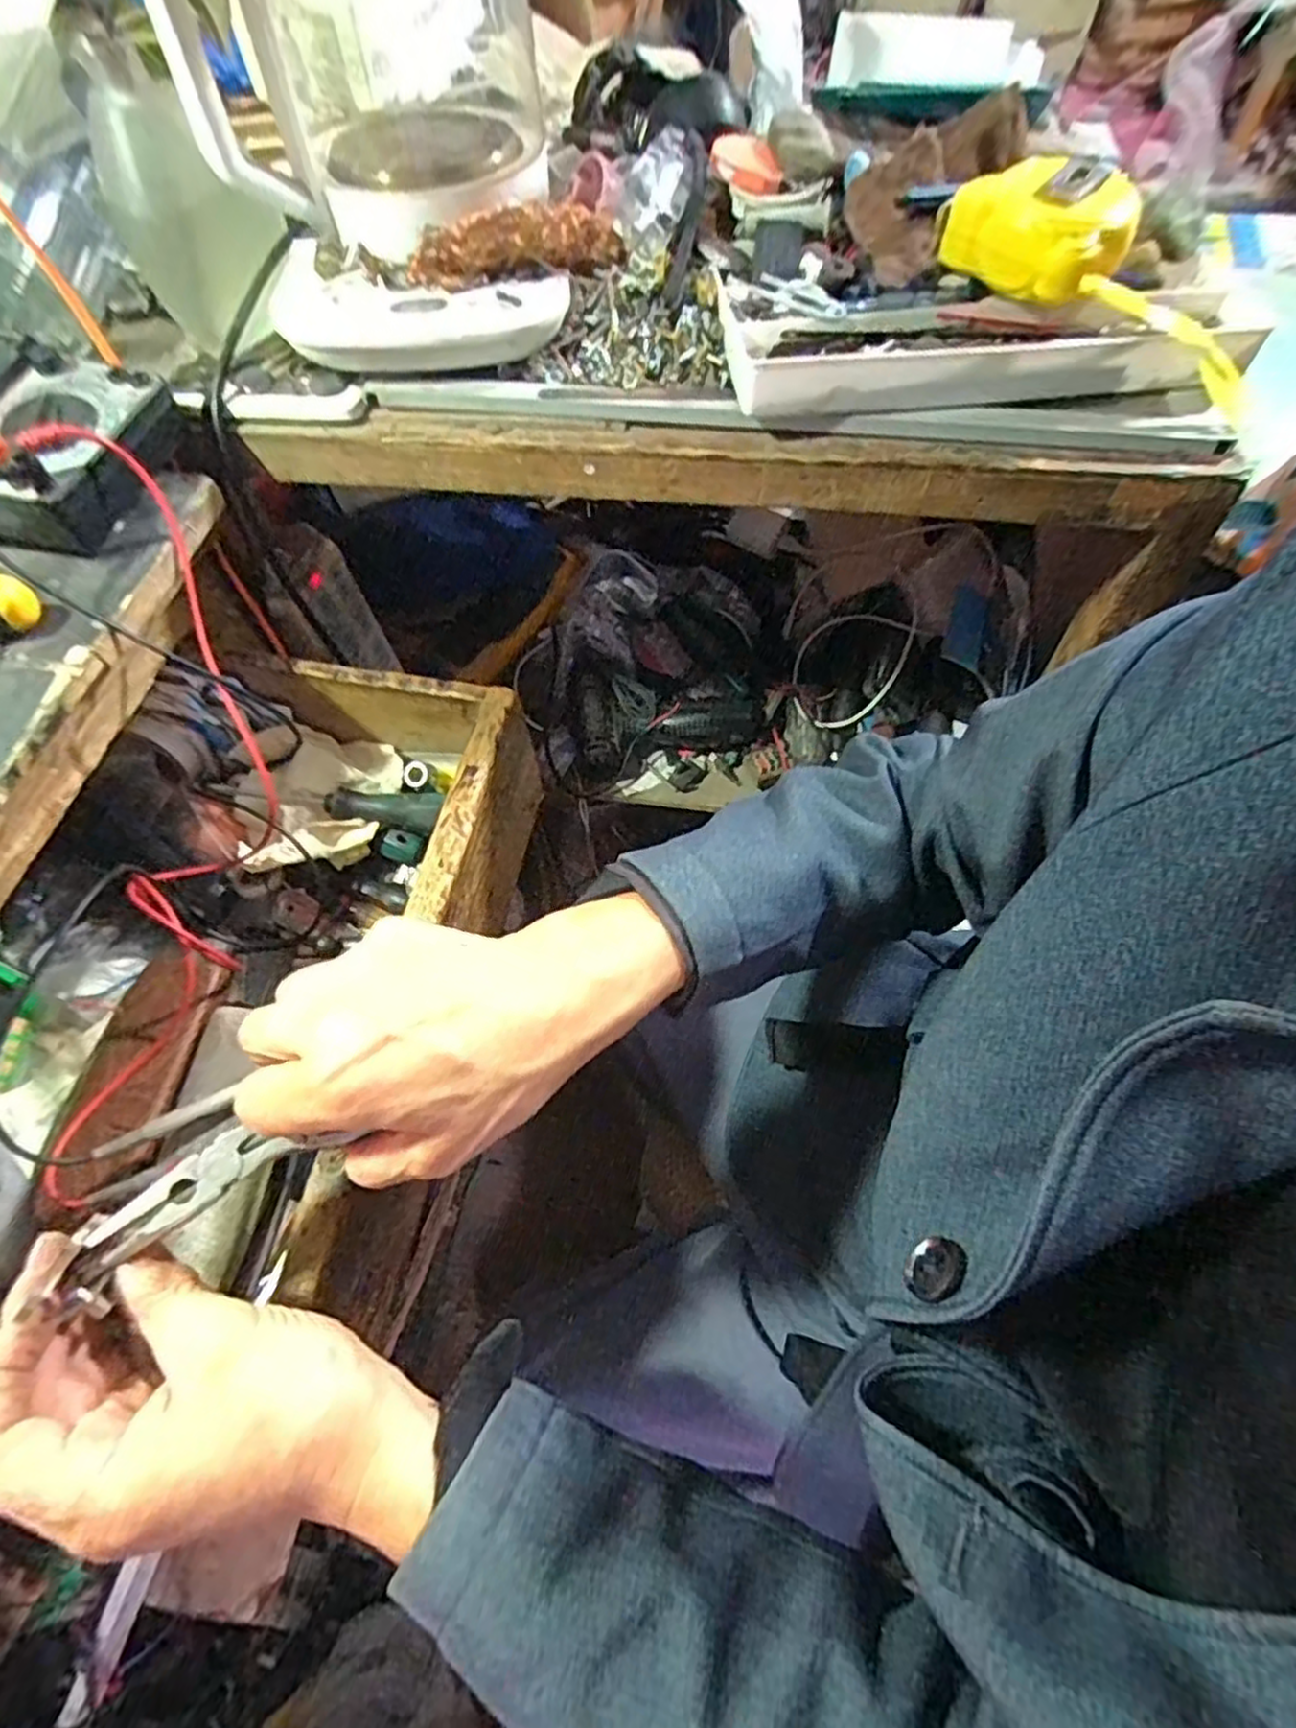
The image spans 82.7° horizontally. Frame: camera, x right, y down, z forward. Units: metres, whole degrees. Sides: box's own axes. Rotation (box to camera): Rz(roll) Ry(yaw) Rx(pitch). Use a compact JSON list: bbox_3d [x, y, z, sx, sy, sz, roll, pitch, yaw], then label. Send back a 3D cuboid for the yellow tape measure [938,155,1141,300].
[{"bbox_3d":[0.202,-0.331,0.380,0.087,0.039,0.059,31,66,17],"label":"yellow tape measure"}]

